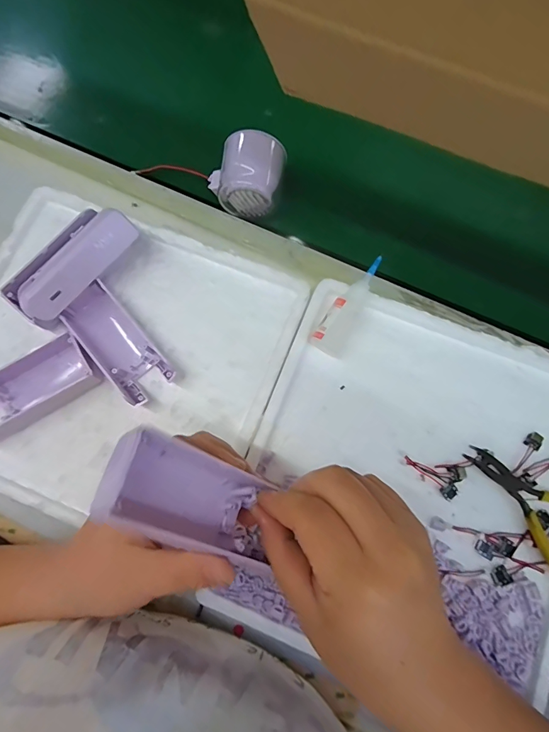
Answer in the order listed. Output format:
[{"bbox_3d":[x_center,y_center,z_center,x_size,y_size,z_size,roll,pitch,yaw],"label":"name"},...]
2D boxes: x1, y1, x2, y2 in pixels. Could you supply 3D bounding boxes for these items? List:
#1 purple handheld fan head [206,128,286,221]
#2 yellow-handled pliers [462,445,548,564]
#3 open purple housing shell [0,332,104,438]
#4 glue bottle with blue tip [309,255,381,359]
[{"bbox_3d":[-0.024,-0.179,0.367,0.054,0.041,0.066,19,79,5],"label":"purple handheld fan head"},{"bbox_3d":[0.200,0.103,0.296,0.057,0.013,0.116,-42,80,-8],"label":"yellow-handled pliers"},{"bbox_3d":[-0.200,0.017,0.319,0.108,0.023,0.054,-28,79,-5],"label":"open purple housing shell"},{"bbox_3d":[0.064,-0.047,0.327,0.029,0.023,0.086,34,80,8],"label":"glue bottle with blue tip"}]

